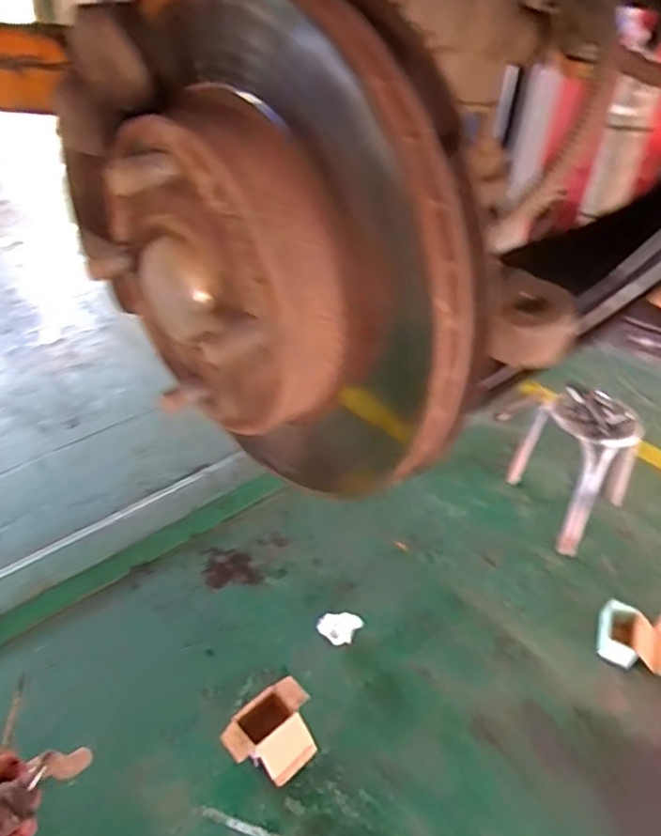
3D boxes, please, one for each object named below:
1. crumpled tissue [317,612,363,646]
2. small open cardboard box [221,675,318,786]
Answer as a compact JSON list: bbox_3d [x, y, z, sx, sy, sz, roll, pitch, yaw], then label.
[{"bbox_3d":[0.026,0.595,1.766,0.102,0.032,0.104,26,43,27],"label":"crumpled tissue"},{"bbox_3d":[-0.132,0.765,1.487,0.180,0.118,0.216,32,46,32],"label":"small open cardboard box"}]

